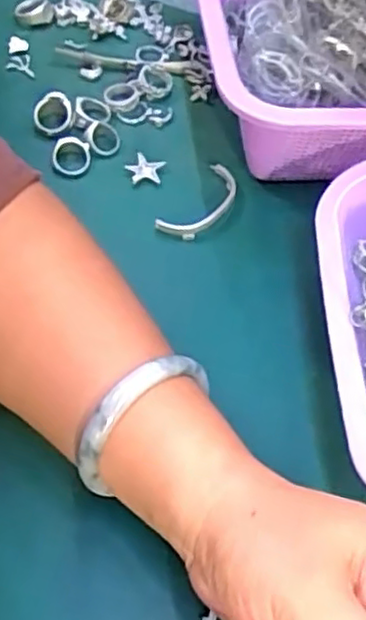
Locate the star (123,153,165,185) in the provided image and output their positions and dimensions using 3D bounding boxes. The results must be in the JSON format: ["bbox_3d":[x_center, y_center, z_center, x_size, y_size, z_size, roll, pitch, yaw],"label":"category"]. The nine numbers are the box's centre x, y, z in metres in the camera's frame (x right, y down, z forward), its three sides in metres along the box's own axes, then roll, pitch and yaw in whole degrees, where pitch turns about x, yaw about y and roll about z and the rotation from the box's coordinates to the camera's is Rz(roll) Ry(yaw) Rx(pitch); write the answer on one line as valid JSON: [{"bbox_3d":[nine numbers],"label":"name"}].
[{"bbox_3d":[-0.025,-0.089,0.431,0.023,0.007,0.021,9,57,1],"label":"star"}]

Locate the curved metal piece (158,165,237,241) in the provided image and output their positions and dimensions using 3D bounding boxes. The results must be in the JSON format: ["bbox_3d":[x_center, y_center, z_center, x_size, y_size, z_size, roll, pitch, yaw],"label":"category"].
[{"bbox_3d":[0.012,-0.065,0.414,0.025,0.007,0.065,34,61,16],"label":"curved metal piece"}]

